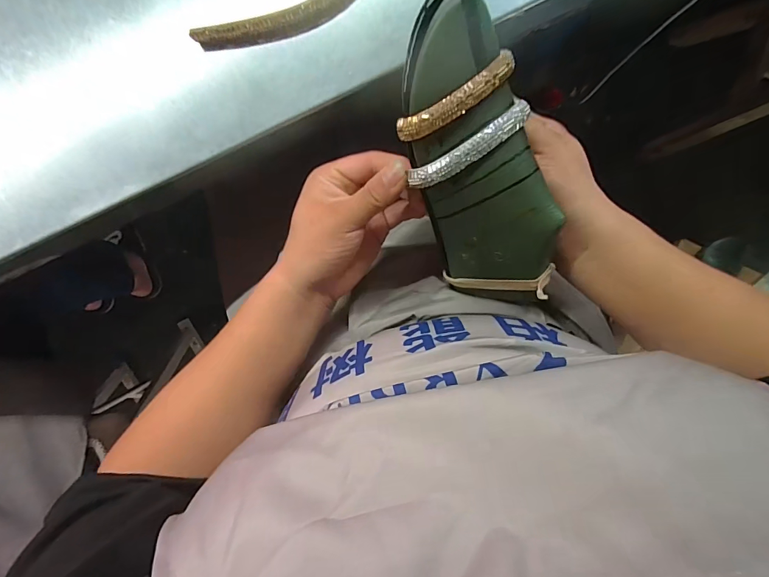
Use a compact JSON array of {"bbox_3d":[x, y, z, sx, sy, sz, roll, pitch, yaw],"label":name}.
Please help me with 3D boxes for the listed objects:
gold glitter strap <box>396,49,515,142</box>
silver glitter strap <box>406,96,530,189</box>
[{"bbox_3d":[0.046,-0.117,0.238,0.083,0.017,0.018,-35,94,-3],"label":"gold glitter strap"},{"bbox_3d":[0.056,-0.091,0.250,0.084,0.014,0.018,-33,94,9],"label":"silver glitter strap"}]

